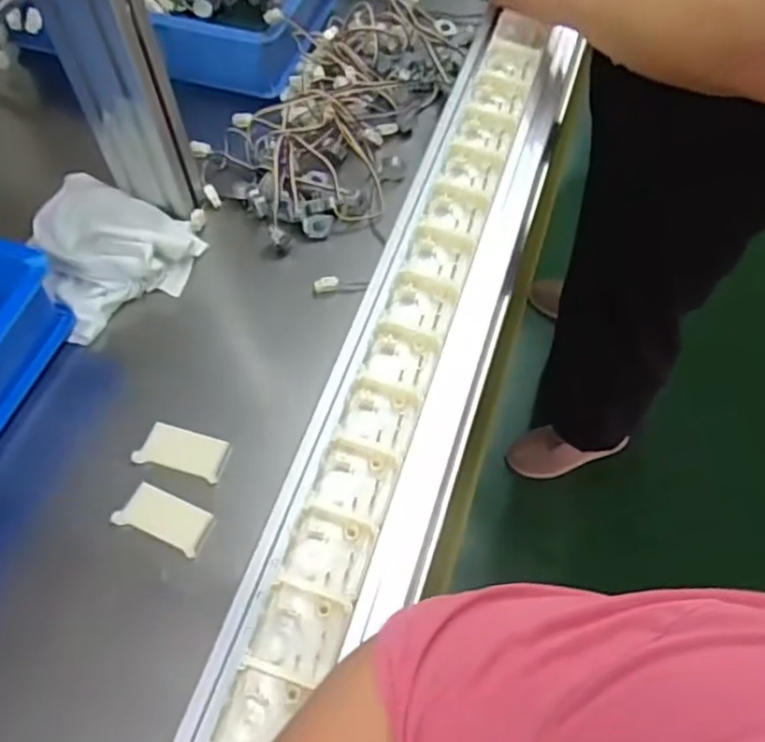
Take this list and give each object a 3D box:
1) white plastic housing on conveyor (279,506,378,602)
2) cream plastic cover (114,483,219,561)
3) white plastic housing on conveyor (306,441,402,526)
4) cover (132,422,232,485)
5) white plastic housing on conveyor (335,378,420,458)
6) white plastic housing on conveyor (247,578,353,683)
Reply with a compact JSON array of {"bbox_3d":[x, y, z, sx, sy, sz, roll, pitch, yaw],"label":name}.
[{"bbox_3d":[-0.034,0.114,0.430,0.049,0.013,0.049,14,60,8],"label":"white plastic housing on conveyor"},{"bbox_3d":[-0.184,0.126,0.579,0.077,0.011,0.040,20,61,12],"label":"cream plastic cover"},{"bbox_3d":[-0.019,0.074,0.454,0.048,0.013,0.049,14,60,8],"label":"white plastic housing on conveyor"},{"bbox_3d":[-0.177,0.070,0.605,0.077,0.006,0.039,13,60,8],"label":"cover"},{"bbox_3d":[-0.002,0.032,0.479,0.047,0.015,0.051,13,60,8],"label":"white plastic housing on conveyor"},{"bbox_3d":[-0.048,0.156,0.408,0.049,0.013,0.045,15,60,9],"label":"white plastic housing on conveyor"}]

